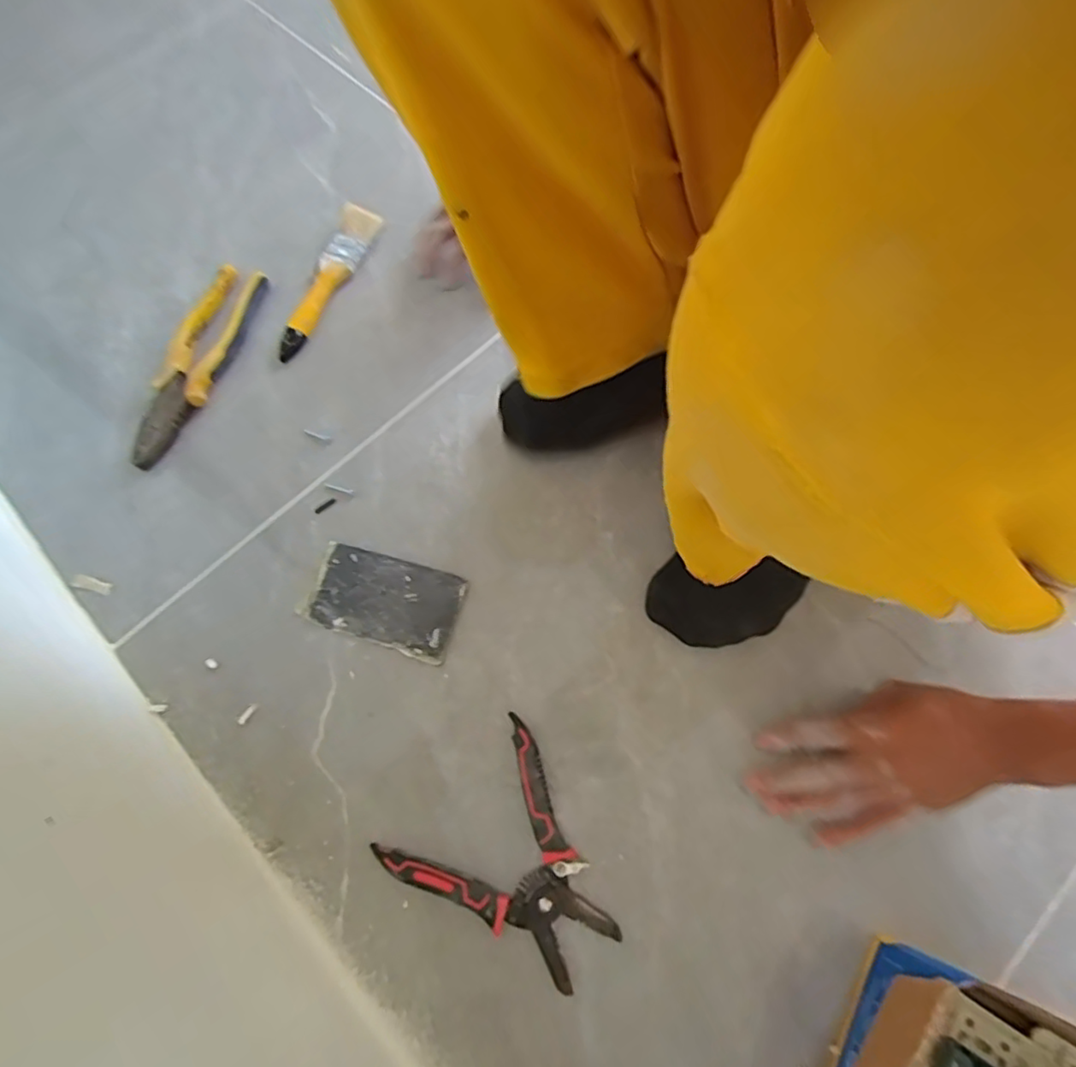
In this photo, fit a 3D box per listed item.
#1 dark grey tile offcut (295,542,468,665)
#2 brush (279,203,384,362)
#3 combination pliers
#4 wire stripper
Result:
[{"bbox_3d":[-0.123,0.053,0.510,0.122,0.006,0.069,17,72,8],"label":"dark grey tile offcut"},{"bbox_3d":[-0.206,-0.248,0.619,0.032,0.022,0.181,20,72,9],"label":"brush"},{"bbox_3d":[-0.316,-0.157,0.586,0.058,0.021,0.214,14,71,7],"label":"combination pliers"},{"bbox_3d":[-0.012,0.229,0.438,0.129,0.012,0.149,-44,74,-13],"label":"wire stripper"}]

